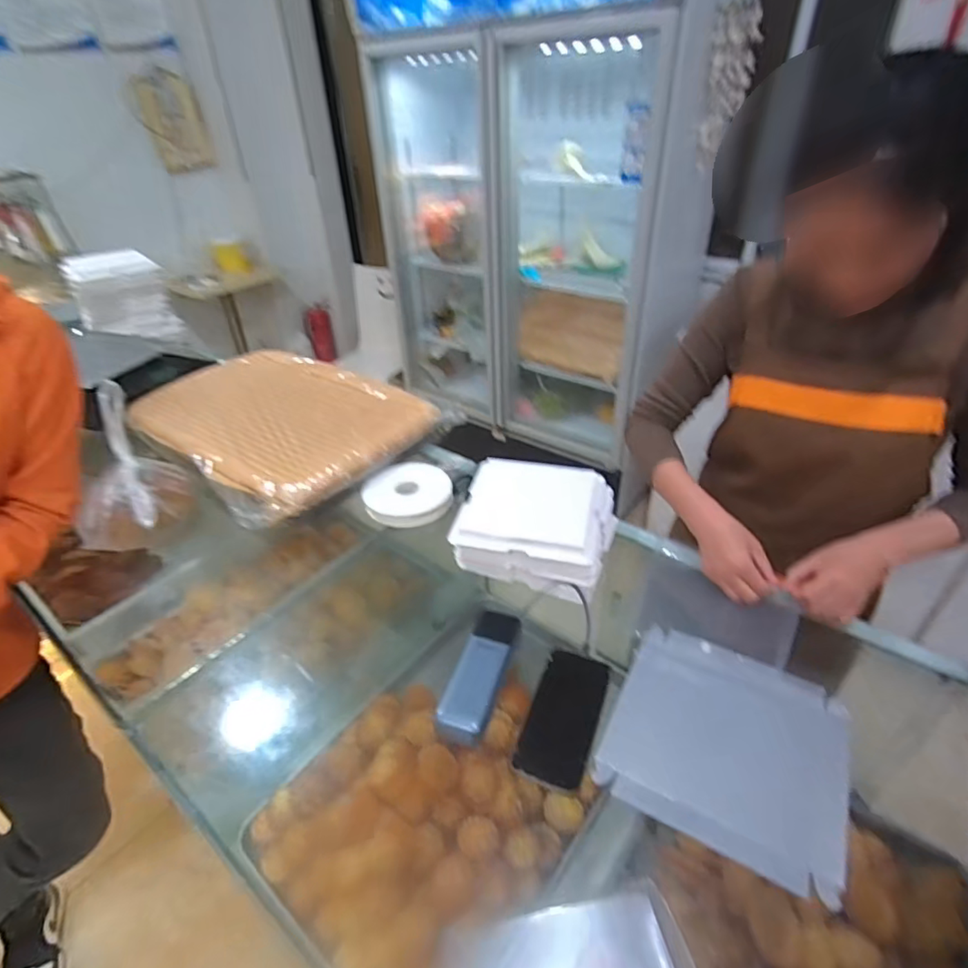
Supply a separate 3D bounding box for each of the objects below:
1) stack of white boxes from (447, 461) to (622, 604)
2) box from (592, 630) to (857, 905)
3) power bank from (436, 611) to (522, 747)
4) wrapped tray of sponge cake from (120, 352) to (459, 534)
[{"bbox_3d":[0.077,0.056,0.800,0.214,0.085,0.189,10,38,17],"label":"stack of white boxes"},{"bbox_3d":[0.259,0.276,0.581,0.225,0.041,0.213,17,40,24],"label":"box"},{"bbox_3d":[-0.004,0.215,0.617,0.053,0.021,0.161,11,38,17],"label":"power bank"},{"bbox_3d":[-0.422,-0.132,1.071,0.577,0.045,0.448,22,42,29],"label":"wrapped tray of sponge cake"}]

